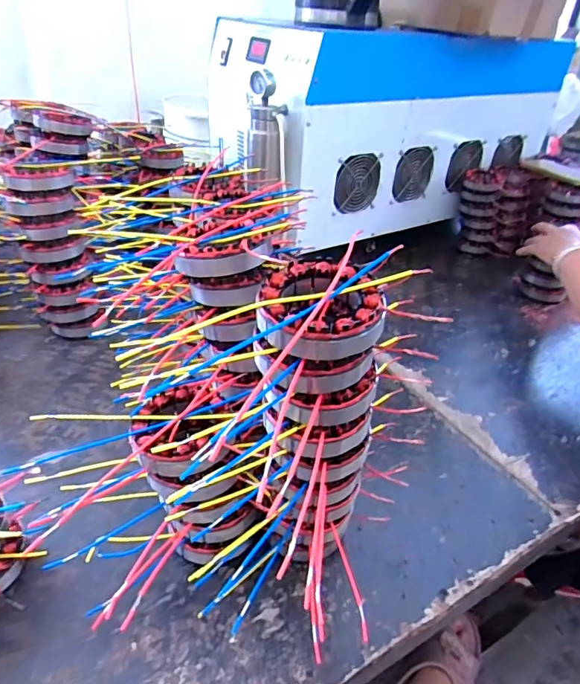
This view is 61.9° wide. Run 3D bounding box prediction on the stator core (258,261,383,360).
[{"bbox_3d":[0.019,-0.026,0.334,0.085,0.034,0.088,4,35,-3],"label":"stator core"}]

